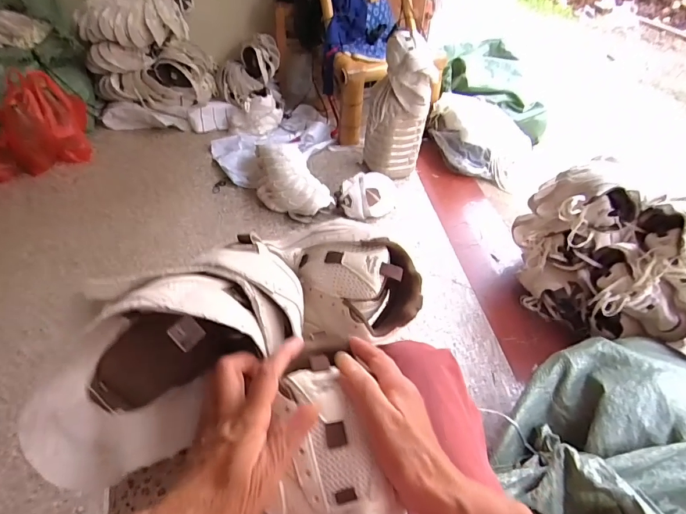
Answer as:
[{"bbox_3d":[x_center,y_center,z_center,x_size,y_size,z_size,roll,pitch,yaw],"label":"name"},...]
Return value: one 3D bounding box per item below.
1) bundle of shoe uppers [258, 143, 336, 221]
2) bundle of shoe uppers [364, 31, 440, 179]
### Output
[{"bbox_3d":[-0.183,-0.253,1.372,0.204,0.160,0.330,-15,48,-18],"label":"bundle of shoe uppers"},{"bbox_3d":[0.190,-0.503,1.408,0.204,0.436,0.146,5,45,1],"label":"bundle of shoe uppers"}]

